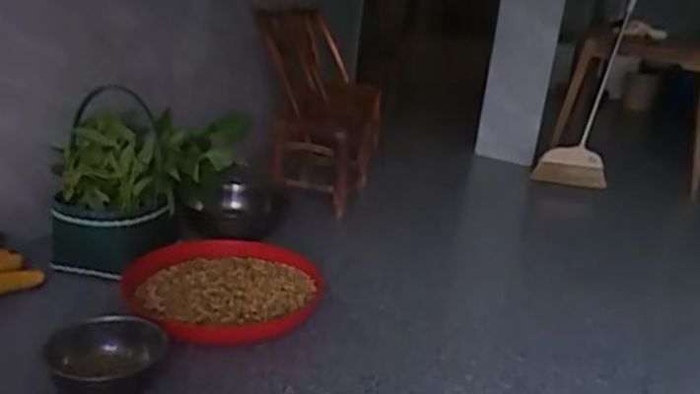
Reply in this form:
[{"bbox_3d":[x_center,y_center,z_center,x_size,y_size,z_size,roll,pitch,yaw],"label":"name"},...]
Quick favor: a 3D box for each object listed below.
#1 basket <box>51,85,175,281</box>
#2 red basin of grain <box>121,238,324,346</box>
[{"bbox_3d":[-0.543,-0.028,1.486,0.236,0.369,0.203,-4,21,-26],"label":"basket"},{"bbox_3d":[-0.278,0.196,1.466,0.421,0.081,0.359,0,20,-12],"label":"red basin of grain"}]

